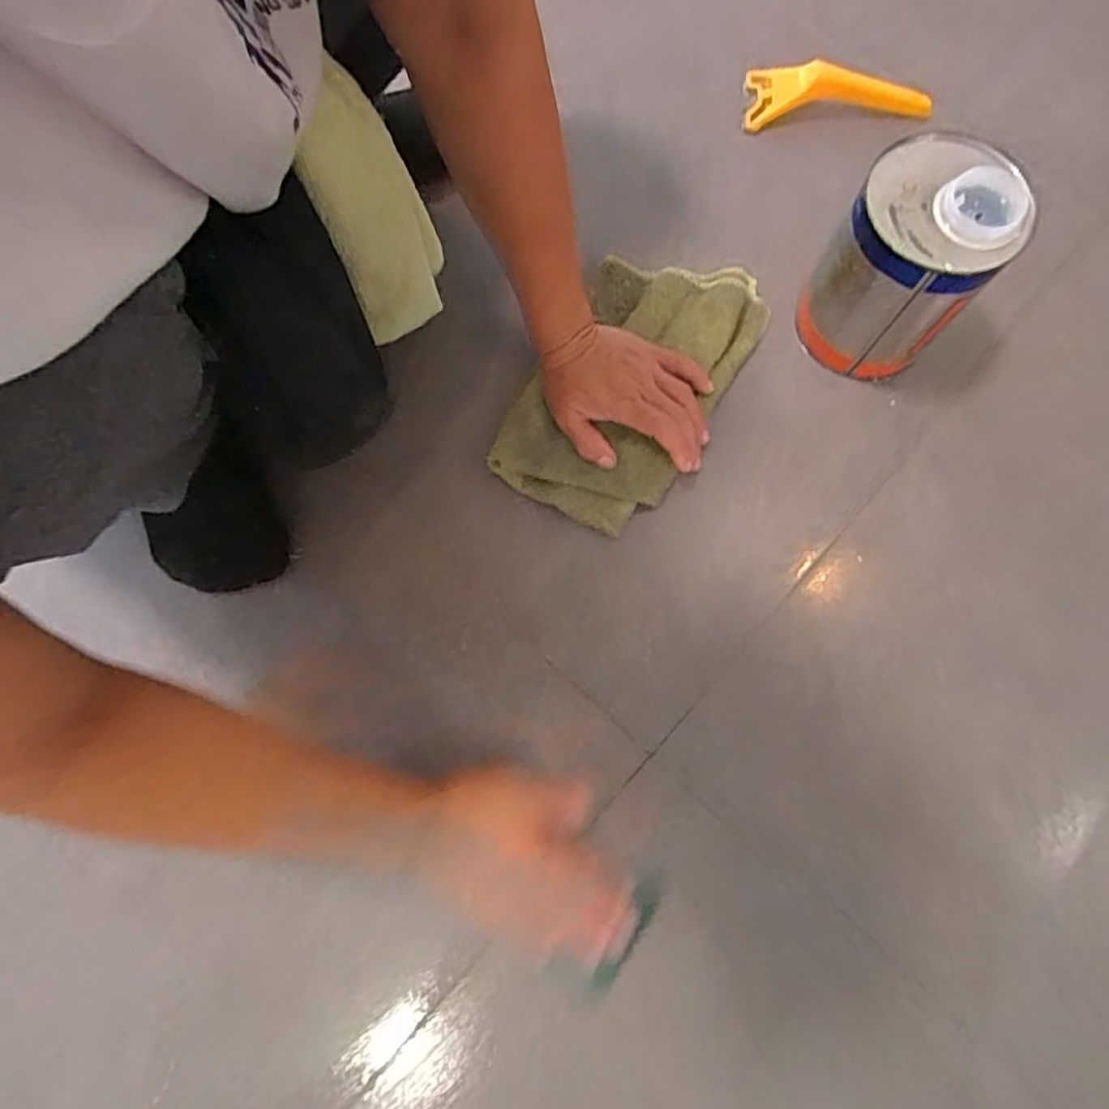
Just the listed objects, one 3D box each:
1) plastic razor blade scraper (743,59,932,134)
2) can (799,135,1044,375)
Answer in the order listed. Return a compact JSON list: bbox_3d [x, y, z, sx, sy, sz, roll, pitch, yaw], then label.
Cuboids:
[{"bbox_3d":[0.232,-0.376,0.526,0.147,0.041,0.048,4,78,1],"label":"plastic razor blade scraper"},{"bbox_3d":[0.231,-0.192,0.440,0.094,0.128,0.093,0,78,0],"label":"can"}]

